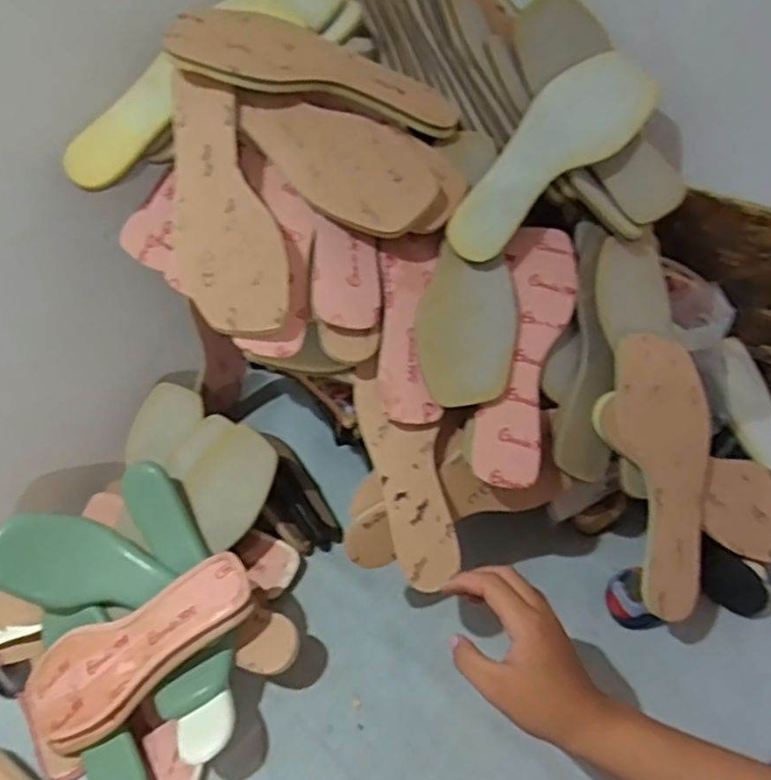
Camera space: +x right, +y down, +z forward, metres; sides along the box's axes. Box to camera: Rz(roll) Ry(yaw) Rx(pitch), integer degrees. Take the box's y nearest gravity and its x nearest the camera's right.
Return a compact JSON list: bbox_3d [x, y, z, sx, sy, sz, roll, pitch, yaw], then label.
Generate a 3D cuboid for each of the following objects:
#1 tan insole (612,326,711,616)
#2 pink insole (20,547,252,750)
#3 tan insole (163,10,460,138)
[{"bbox_3d":[0.253,0.073,0.597,0.080,0.027,0.240,-4,87,3],"label":"tan insole"},{"bbox_3d":[-0.224,0.234,0.606,0.241,0.042,0.089,-34,48,3],"label":"pink insole"},{"bbox_3d":[-0.056,-0.268,0.568,0.242,0.030,0.076,12,45,-13],"label":"tan insole"}]

